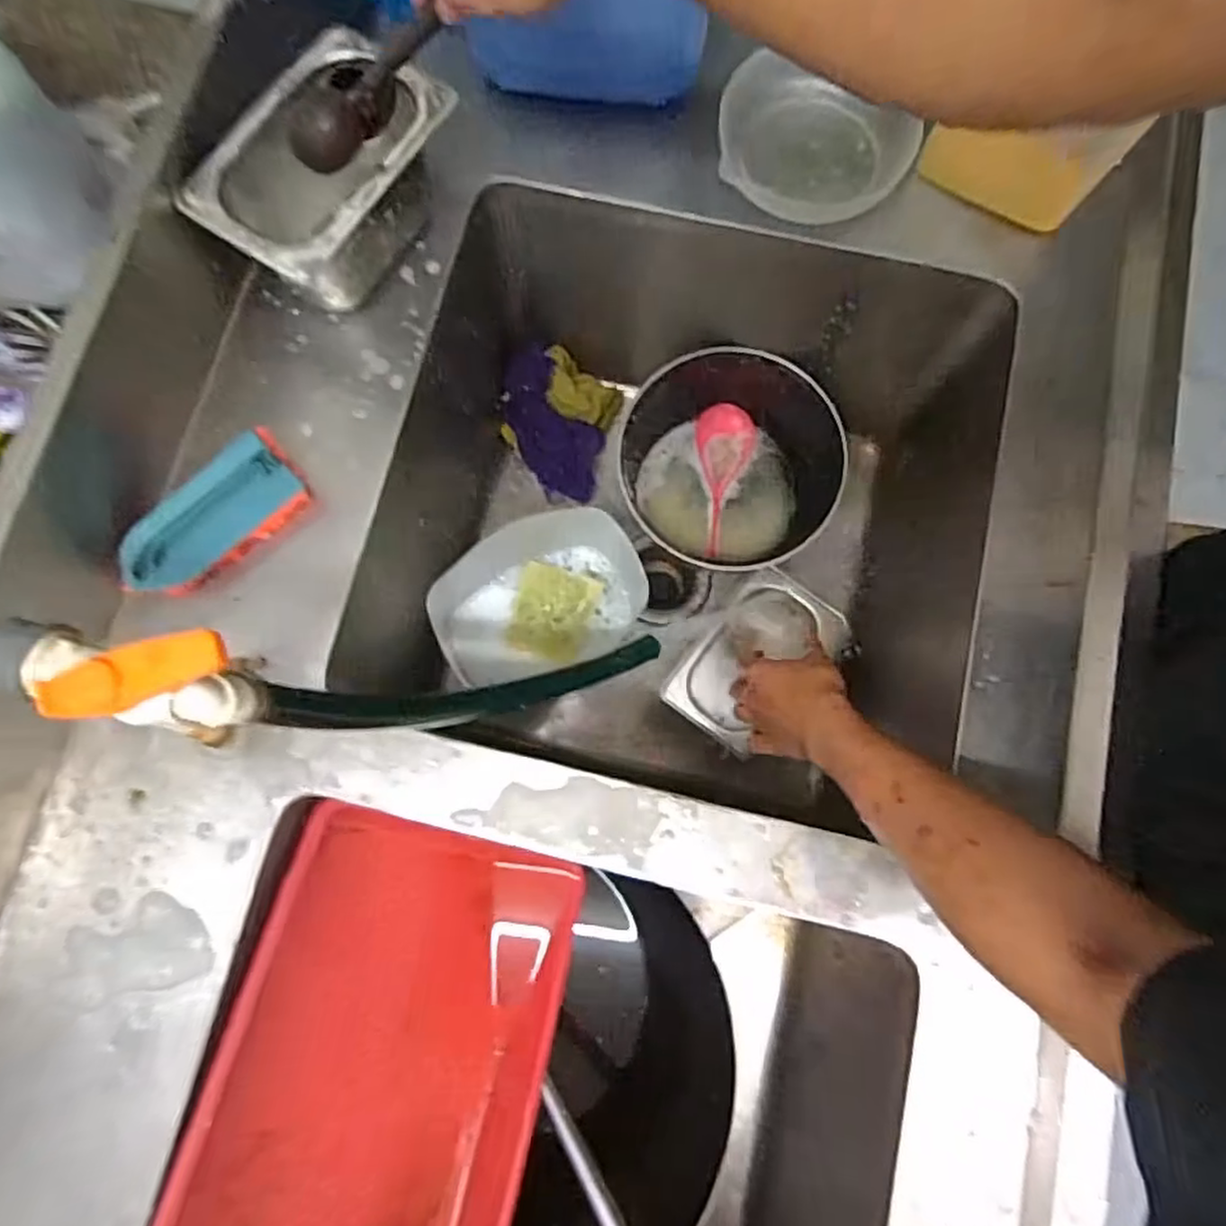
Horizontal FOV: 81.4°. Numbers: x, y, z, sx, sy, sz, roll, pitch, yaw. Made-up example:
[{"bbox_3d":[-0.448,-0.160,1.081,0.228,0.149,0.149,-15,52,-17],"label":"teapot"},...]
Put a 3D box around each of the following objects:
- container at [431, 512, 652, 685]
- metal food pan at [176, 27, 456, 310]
[{"bbox_3d":[-0.074,-0.018,0.701,0.212,0.108,0.133,-16,79,-3],"label":"container"},{"bbox_3d":[-0.203,-0.304,0.530,0.114,0.118,0.171,34,81,6],"label":"metal food pan"}]

